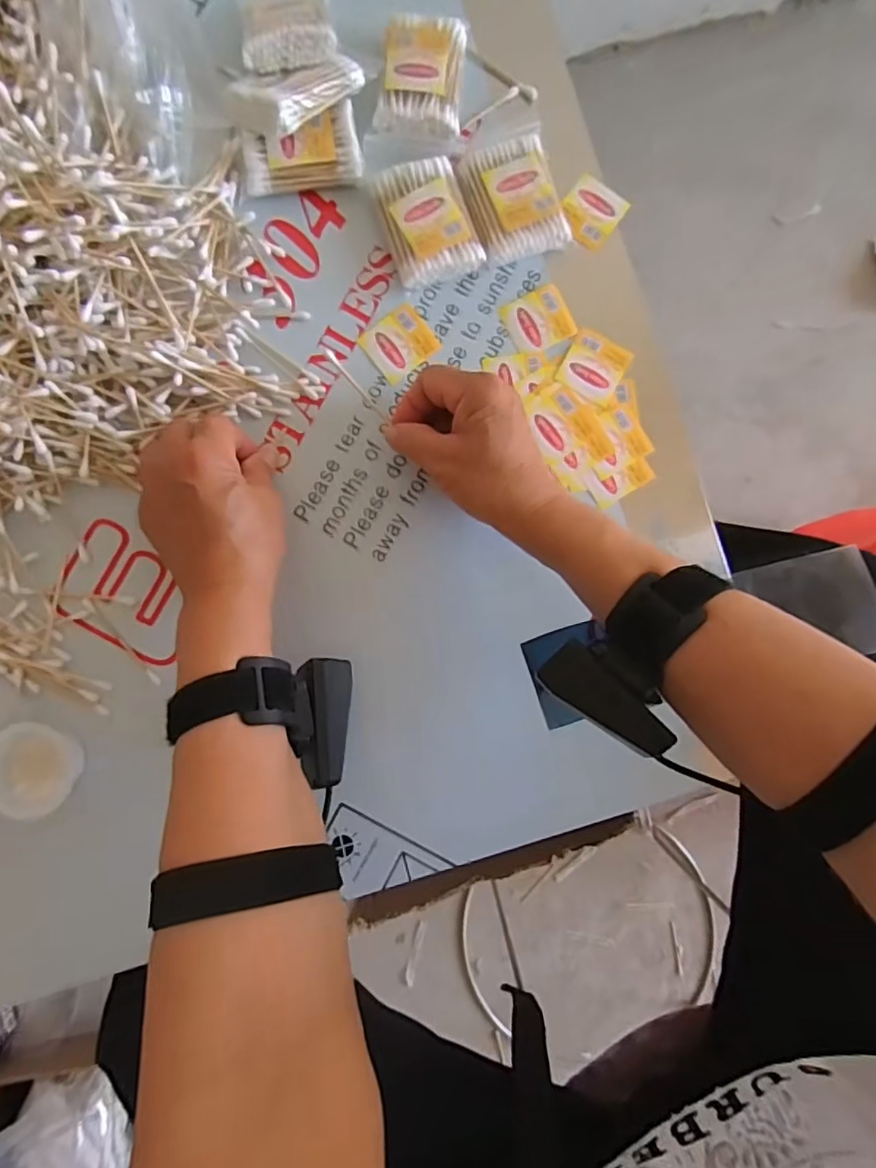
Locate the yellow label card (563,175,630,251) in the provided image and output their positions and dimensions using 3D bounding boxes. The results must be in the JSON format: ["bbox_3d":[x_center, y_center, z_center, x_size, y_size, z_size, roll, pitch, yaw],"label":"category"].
[{"bbox_3d":[0.105,-0.254,0.403,0.038,0.005,0.042,36,89,0],"label":"yellow label card"}]

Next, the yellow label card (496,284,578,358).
[{"bbox_3d":[0.068,-0.178,0.396,0.043,0.004,0.038,-24,87,-2],"label":"yellow label card"}]

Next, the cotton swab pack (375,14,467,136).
[{"bbox_3d":[-0.010,-0.337,0.393,0.053,0.019,0.075,8,86,0],"label":"cotton swab pack"}]

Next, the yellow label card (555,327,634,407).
[{"bbox_3d":[0.105,-0.146,0.394,0.039,0.004,0.045,31,87,2],"label":"yellow label card"}]

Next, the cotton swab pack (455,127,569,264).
[{"bbox_3d":[0.047,-0.262,0.393,0.058,0.017,0.091,-16,87,-1],"label":"cotton swab pack"}]

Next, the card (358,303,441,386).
[{"bbox_3d":[-0.026,-0.161,0.393,0.043,0.004,0.040,-37,87,-2],"label":"card"}]

